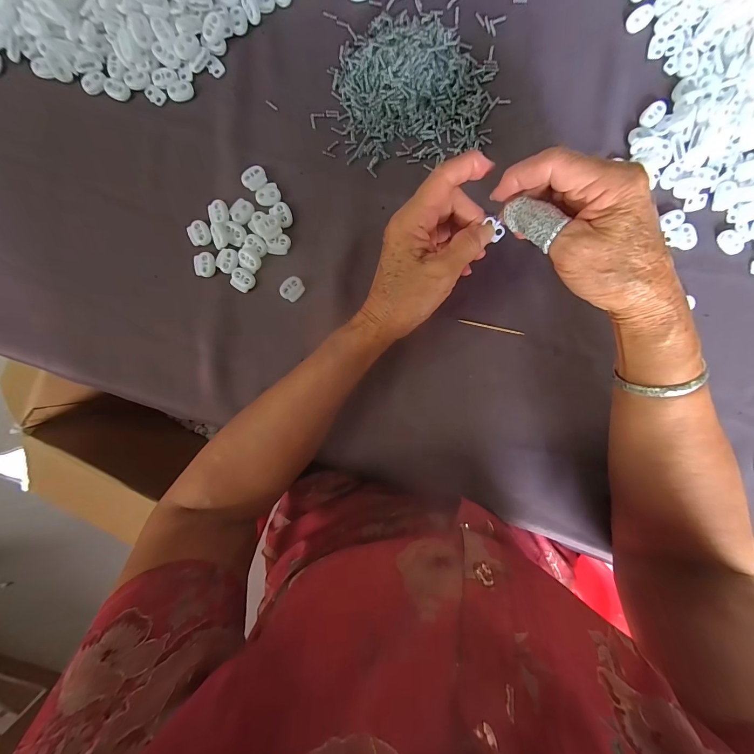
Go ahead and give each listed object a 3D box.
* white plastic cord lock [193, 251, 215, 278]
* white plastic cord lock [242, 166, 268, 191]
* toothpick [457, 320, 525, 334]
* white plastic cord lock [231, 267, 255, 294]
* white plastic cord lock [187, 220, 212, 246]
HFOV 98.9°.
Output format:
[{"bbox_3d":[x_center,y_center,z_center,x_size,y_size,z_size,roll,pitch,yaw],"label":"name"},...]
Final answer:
[{"bbox_3d":[-0.160,-0.104,0.299,0.018,0.004,0.021,-6,94,2],"label":"white plastic cord lock"},{"bbox_3d":[-0.111,-0.180,0.293,0.022,0.005,0.019,-38,93,4],"label":"white plastic cord lock"},{"bbox_3d":[0.106,-0.046,0.300,0.060,0.004,0.004,14,94,0],"label":"toothpick"},{"bbox_3d":[-0.125,-0.090,0.300,0.022,0.004,0.019,30,94,-1],"label":"white plastic cord lock"},{"bbox_3d":[-0.163,-0.132,0.296,0.019,0.004,0.021,-24,93,3],"label":"white plastic cord lock"}]

